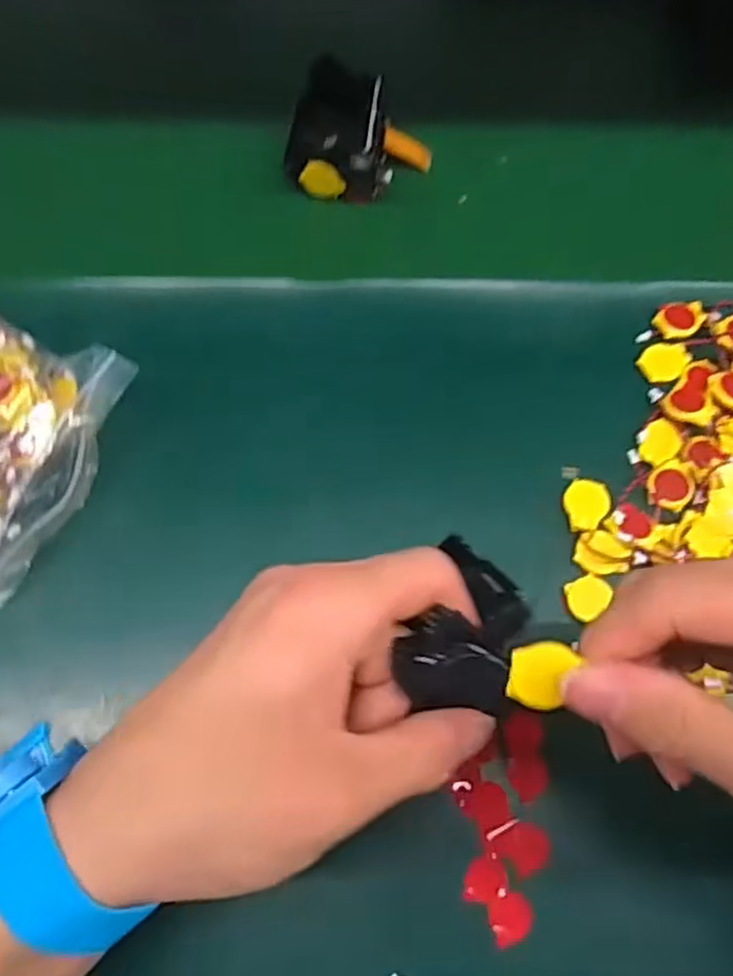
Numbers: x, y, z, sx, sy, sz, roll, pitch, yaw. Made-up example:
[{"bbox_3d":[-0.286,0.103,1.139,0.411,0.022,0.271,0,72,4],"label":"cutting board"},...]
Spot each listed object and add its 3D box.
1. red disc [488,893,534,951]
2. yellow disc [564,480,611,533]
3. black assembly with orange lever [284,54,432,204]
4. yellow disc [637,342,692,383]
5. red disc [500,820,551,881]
[{"bbox_3d":[0.054,0.160,0.256,0.017,0.004,0.015,-25,70,-11],"label":"red disc"},{"bbox_3d":[0.099,0.008,0.311,0.020,0.004,0.025,7,67,2],"label":"yellow disc"},{"bbox_3d":[-0.004,-0.195,0.388,0.075,0.037,0.072,11,67,4],"label":"black assembly with orange lever"},{"bbox_3d":[0.146,-0.063,0.337,0.020,0.004,0.027,40,72,15],"label":"yellow disc"},{"bbox_3d":[0.062,0.138,0.265,0.018,0.004,0.017,0,67,-1],"label":"red disc"}]

